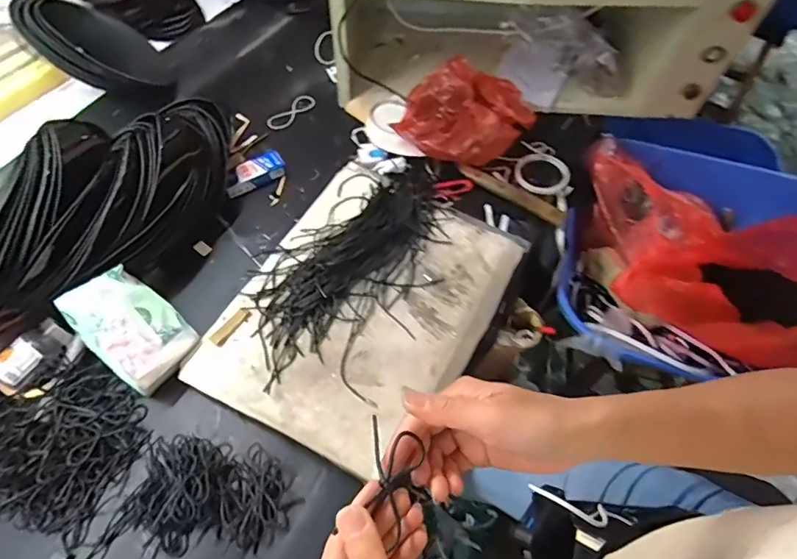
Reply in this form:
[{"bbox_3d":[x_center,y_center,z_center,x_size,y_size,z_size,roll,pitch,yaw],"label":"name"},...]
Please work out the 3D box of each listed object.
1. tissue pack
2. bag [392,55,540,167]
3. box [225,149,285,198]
[{"bbox_3d":[-0.334,0.055,0.605,0.146,0.070,0.097,34,64,16],"label":"tissue pack"},{"bbox_3d":[0.102,-0.276,0.826,0.219,0.092,0.189,30,63,14],"label":"bag"},{"bbox_3d":[-0.239,-0.173,0.805,0.103,0.028,0.047,-36,67,-21],"label":"box"}]

